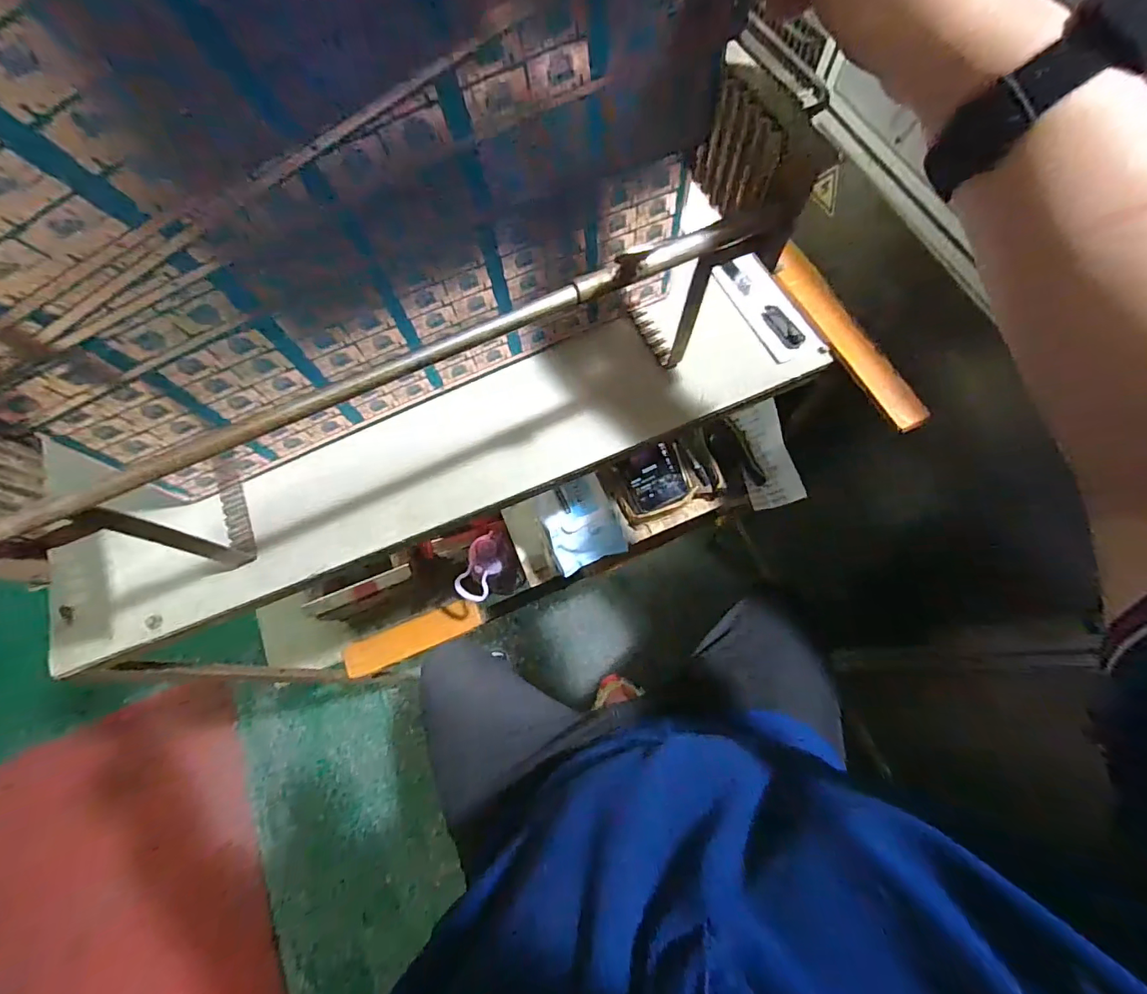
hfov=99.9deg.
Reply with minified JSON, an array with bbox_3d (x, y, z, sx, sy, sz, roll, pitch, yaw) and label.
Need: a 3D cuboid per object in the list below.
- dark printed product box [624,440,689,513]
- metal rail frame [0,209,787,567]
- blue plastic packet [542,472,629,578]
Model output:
[{"bbox_3d":[0.114,-0.029,0.667,0.083,0.030,0.083,-20,92,-7],"label":"dark printed product box"},{"bbox_3d":[-0.095,-0.067,0.365,0.511,0.183,0.044,-23,72,-5],"label":"metal rail frame"},{"bbox_3d":[0.011,0.033,0.605,0.095,0.053,0.098,-21,72,-5],"label":"blue plastic packet"}]

